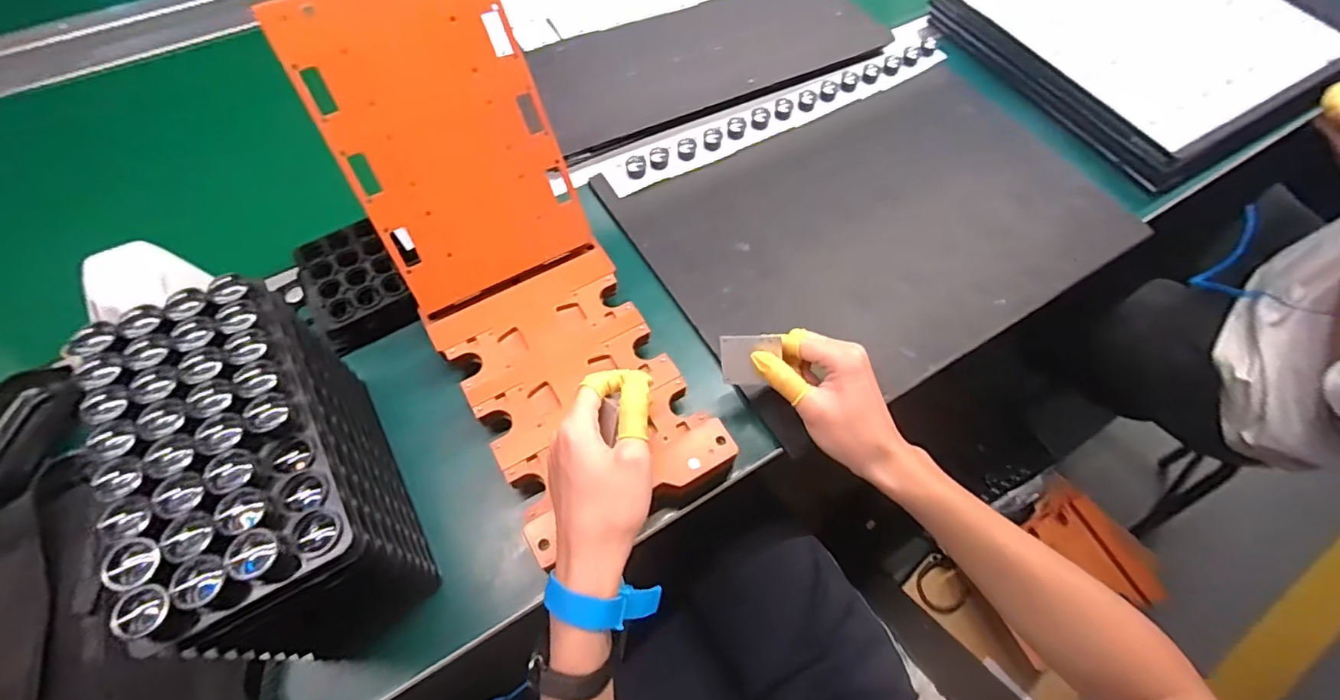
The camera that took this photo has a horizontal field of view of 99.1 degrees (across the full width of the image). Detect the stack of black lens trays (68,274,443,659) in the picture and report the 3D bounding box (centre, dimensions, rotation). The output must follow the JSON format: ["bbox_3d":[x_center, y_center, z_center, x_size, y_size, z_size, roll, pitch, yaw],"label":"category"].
[{"bbox_3d":[-0.250,0.082,0.371,0.097,0.165,0.197,-26,66,-15],"label":"stack of black lens trays"}]

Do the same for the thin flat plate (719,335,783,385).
[{"bbox_3d":[0.061,0.008,0.442,0.043,0.005,0.039,-1,105,15],"label":"thin flat plate"}]

